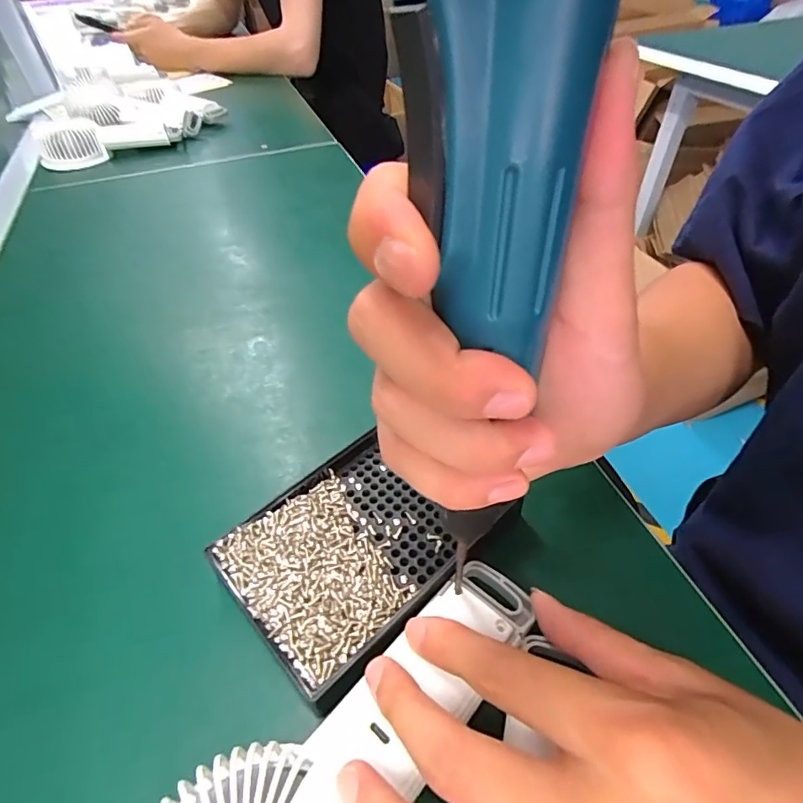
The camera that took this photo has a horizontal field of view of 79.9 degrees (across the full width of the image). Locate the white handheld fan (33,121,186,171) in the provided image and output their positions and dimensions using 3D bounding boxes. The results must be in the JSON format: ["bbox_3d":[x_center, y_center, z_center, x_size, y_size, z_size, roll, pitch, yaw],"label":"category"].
[{"bbox_3d":[-0.393,-0.354,0.647,0.175,0.043,0.050,-25,51,-23],"label":"white handheld fan"}]

